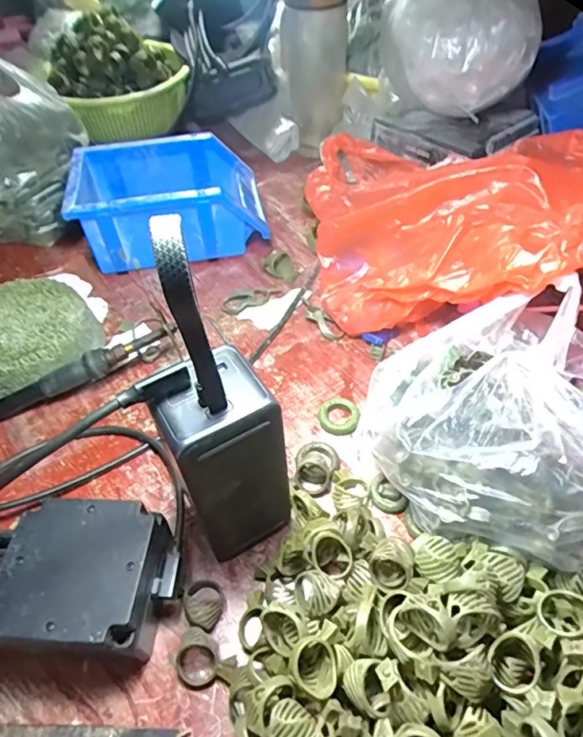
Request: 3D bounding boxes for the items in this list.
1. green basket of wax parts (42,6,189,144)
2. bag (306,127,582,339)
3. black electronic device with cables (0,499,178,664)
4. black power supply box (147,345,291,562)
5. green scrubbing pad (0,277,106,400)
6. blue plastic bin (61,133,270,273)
[{"bbox_3d":[-0.224,-0.386,0.669,0.164,0.110,0.181,-26,53,-16],"label":"green basket of wax parts"},{"bbox_3d":[0.110,-0.119,0.411,0.167,0.152,0.282,-35,56,-22],"label":"bag"},{"bbox_3d":[-0.112,0.121,0.288,0.086,0.051,0.072,-2,50,3],"label":"black electronic device with cables"},{"bbox_3d":[-0.035,0.056,0.288,0.054,0.135,0.045,-26,53,-16],"label":"black power supply box"},{"bbox_3d":[-0.215,-0.029,0.414,0.103,0.040,0.103,-29,54,-18],"label":"green scrubbing pad"},{"bbox_3d":[-0.125,-0.175,0.525,0.180,0.081,0.133,-11,50,-4],"label":"blue plastic bin"}]

